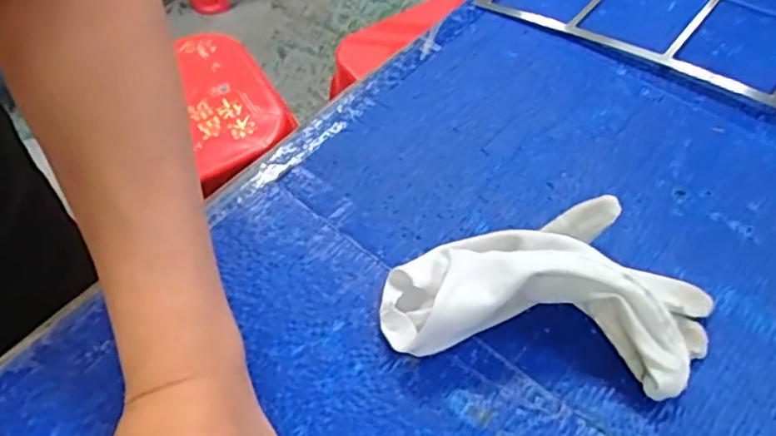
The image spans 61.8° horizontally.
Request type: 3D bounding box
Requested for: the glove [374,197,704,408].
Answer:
[{"bbox_3d":[0.075,0.028,0.311,0.152,0.045,0.092,7,54,11],"label":"glove"}]

